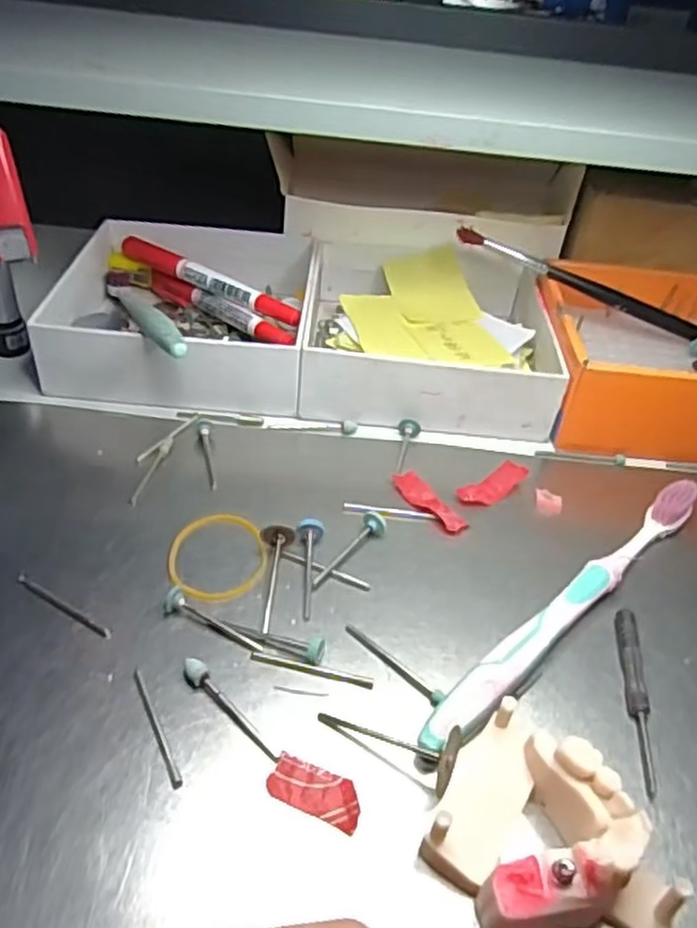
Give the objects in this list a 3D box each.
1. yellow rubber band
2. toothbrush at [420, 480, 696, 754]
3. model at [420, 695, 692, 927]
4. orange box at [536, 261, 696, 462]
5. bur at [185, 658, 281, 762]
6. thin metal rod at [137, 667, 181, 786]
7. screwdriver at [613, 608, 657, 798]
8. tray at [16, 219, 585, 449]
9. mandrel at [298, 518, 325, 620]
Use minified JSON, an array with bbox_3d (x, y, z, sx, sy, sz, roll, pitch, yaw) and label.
[{"bbox_3d":[-0.053,0.035,0.288,0.038,0.006,0.046,-12,43,-18],"label":"yellow rubber band"},{"bbox_3d":[0.090,0.052,0.278,0.180,0.016,0.015,-30,52,-35],"label":"toothbrush"},{"bbox_3d":[0.055,0.106,0.201,0.050,0.030,0.068,-29,51,-35],"label":"model"},{"bbox_3d":[0.166,-0.060,0.392,0.119,0.046,0.123,6,40,1],"label":"orange box"},{"bbox_3d":[-0.039,0.080,0.236,0.006,0.005,0.045,-32,55,-34],"label":"bur"},{"bbox_3d":[-0.062,0.083,0.231,0.004,0.004,0.044,-17,47,-24],"label":"thin metal rod"},{"bbox_3d":[0.101,0.081,0.254,0.007,0.006,0.071,10,40,4],"label":"screwdriver"},{"bbox_3d":[-0.021,-0.085,0.405,0.266,0.037,0.147,5,40,-1],"label":"tray"},{"bbox_3d":[-0.016,0.040,0.283,0.010,0.009,0.044,4,40,-2],"label":"mandrel"}]

